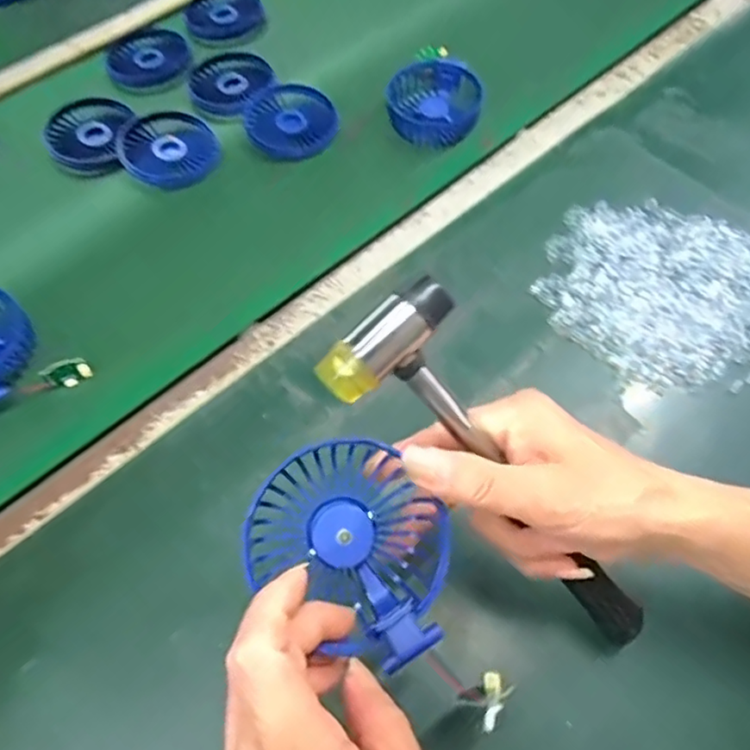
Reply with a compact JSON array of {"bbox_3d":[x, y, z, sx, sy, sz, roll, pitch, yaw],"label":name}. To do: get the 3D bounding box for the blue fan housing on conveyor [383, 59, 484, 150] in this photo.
[{"bbox_3d":[0.053,-0.261,0.568,0.087,0.028,0.087,-1,61,1],"label":"blue fan housing on conveyor"}]

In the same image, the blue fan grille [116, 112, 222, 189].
[{"bbox_3d":[-0.192,-0.215,0.556,0.085,0.019,0.095,-26,64,-13],"label":"blue fan grille"}]

